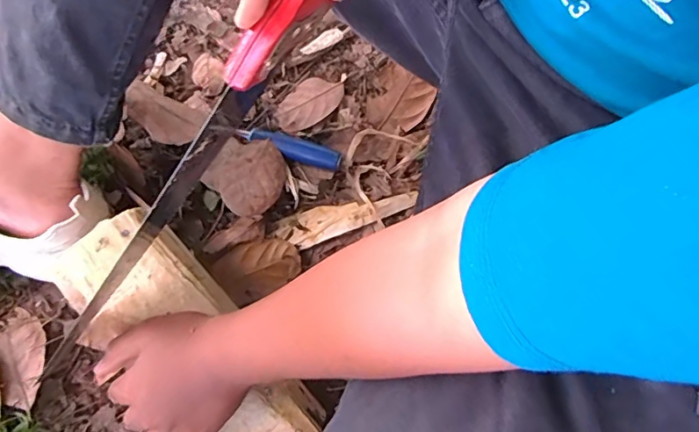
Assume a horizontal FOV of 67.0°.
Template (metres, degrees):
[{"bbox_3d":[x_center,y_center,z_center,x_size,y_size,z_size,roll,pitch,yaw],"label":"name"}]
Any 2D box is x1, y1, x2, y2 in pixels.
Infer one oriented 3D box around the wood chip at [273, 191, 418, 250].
[{"bbox_3d":[-0.004,-0.003,0.587,0.155,0.010,0.038,-20,75,-6],"label":"wood chip"}]

